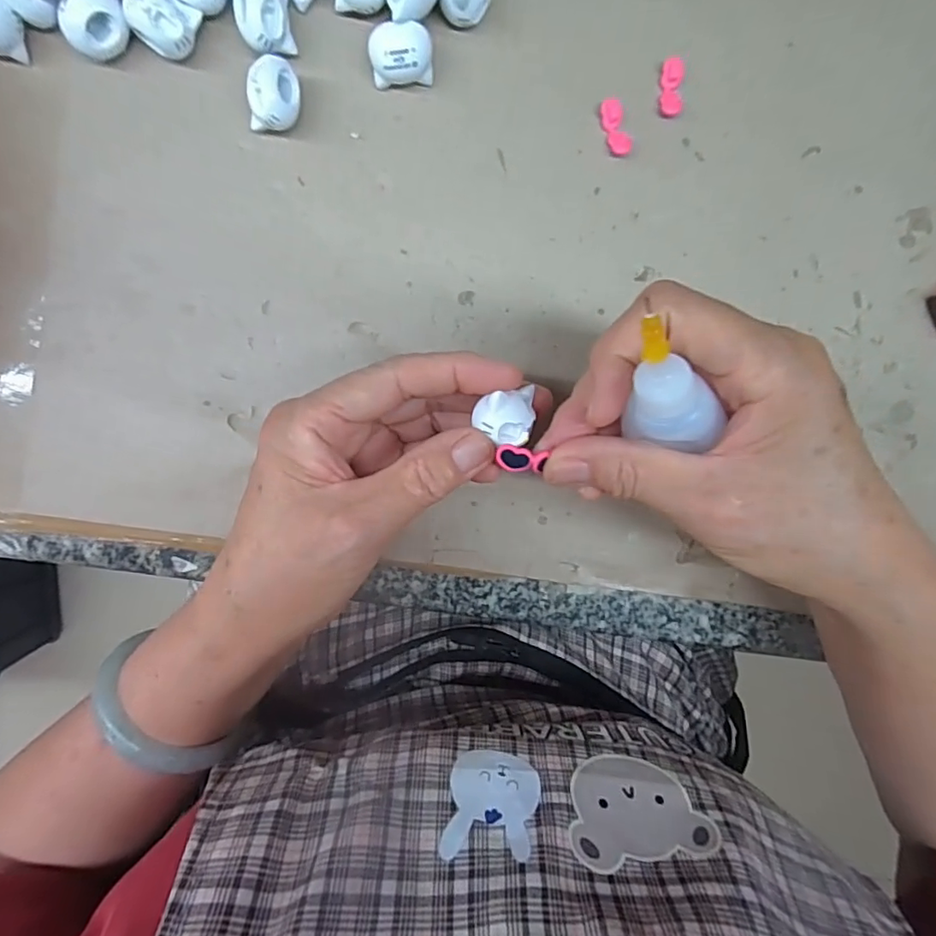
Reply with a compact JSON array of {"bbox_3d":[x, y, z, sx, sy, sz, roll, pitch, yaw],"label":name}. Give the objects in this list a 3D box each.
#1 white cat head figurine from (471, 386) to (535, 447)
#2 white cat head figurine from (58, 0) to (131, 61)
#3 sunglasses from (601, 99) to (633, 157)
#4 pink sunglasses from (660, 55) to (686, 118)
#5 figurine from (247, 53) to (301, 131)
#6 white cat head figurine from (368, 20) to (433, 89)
[{"bbox_3d":[0.015,-0.018,0.198,0.023,0.015,0.019,-9,98,-2],"label":"white cat head figurine"},{"bbox_3d":[-0.150,-0.179,0.222,0.025,0.021,0.017,-37,97,1],"label":"white cat head figurine"},{"bbox_3d":[0.065,-0.149,0.240,0.010,0.004,0.023,-16,97,-2],"label":"sunglasses"},{"bbox_3d":[0.090,-0.167,0.239,0.010,0.004,0.024,1,96,-3],"label":"pink sunglasses"},{"bbox_3d":[-0.080,-0.154,0.228,0.018,0.021,0.024,9,95,-4],"label":"figurine"},{"bbox_3d":[-0.028,-0.172,0.229,0.025,0.017,0.020,-4,96,-3],"label":"white cat head figurine"}]

